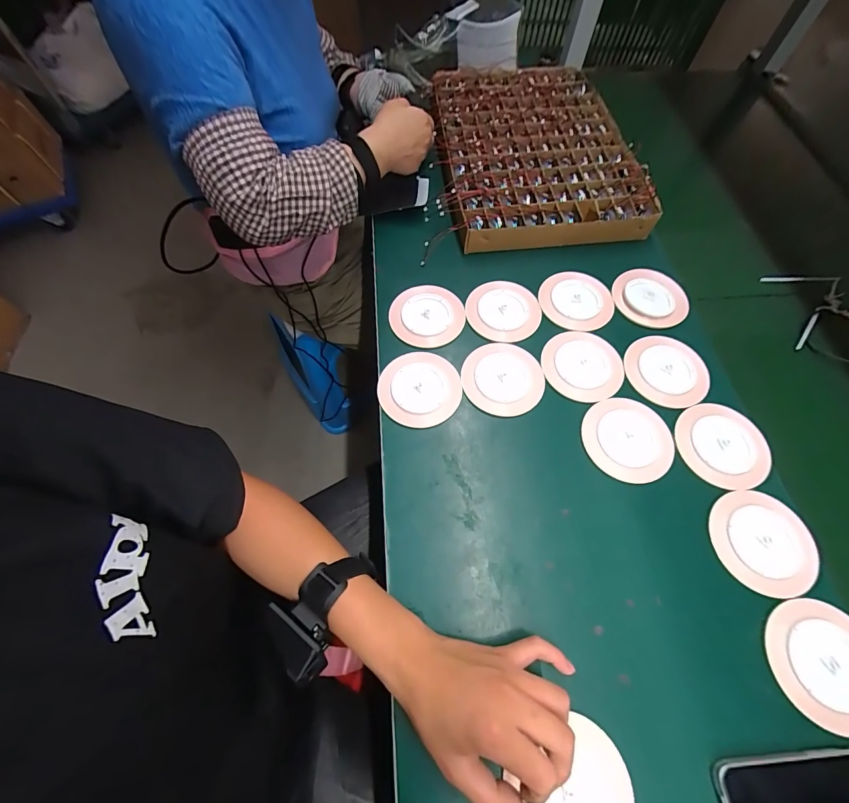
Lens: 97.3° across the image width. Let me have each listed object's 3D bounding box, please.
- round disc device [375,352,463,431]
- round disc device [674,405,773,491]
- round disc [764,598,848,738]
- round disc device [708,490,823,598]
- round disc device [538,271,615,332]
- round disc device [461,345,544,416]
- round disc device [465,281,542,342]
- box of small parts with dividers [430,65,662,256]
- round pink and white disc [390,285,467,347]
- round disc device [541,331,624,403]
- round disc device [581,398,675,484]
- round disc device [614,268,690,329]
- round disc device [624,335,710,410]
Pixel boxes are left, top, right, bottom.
[{"bbox_3d":[-0.006,-0.017,0.459,0.099,0.008,0.097,0,65,1],"label":"round disc device"},{"bbox_3d":[0.341,0.049,0.427,0.096,0.004,0.098,0,65,1],"label":"round disc device"},{"bbox_3d":[0.362,0.236,0.335,0.092,0.014,0.097,0,65,1],"label":"round disc"},{"bbox_3d":[0.347,0.143,0.381,0.096,0.007,0.098,0,65,1],"label":"round disc device"},{"bbox_3d":[0.212,-0.143,0.518,0.099,0.006,0.099,0,65,1],"label":"round disc device"},{"bbox_3d":[0.098,-0.031,0.462,0.098,0.011,0.094,0,65,1],"label":"round disc device"},{"bbox_3d":[0.108,-0.126,0.509,0.096,0.006,0.098,0,65,1],"label":"round disc device"},{"bbox_3d":[0.180,-0.431,0.636,0.299,0.042,0.421,-5,64,-4],"label":"box of small parts with dividers"},{"bbox_3d":[0.004,-0.117,0.509,0.097,0.012,0.098,0,65,1],"label":"round pink and white disc"},{"bbox_3d":[0.200,-0.047,0.472,0.098,0.007,0.096,0,65,1],"label":"round disc device"},{"bbox_3d":[0.236,0.042,0.429,0.099,0.007,0.099,0,65,1],"label":"round disc device"},{"bbox_3d":[0.314,-0.146,0.518,0.098,0.013,0.087,35,70,16],"label":"round disc device"},{"bbox_3d":[0.304,-0.040,0.467,0.086,0.009,0.098,-32,68,-13],"label":"round disc device"}]

